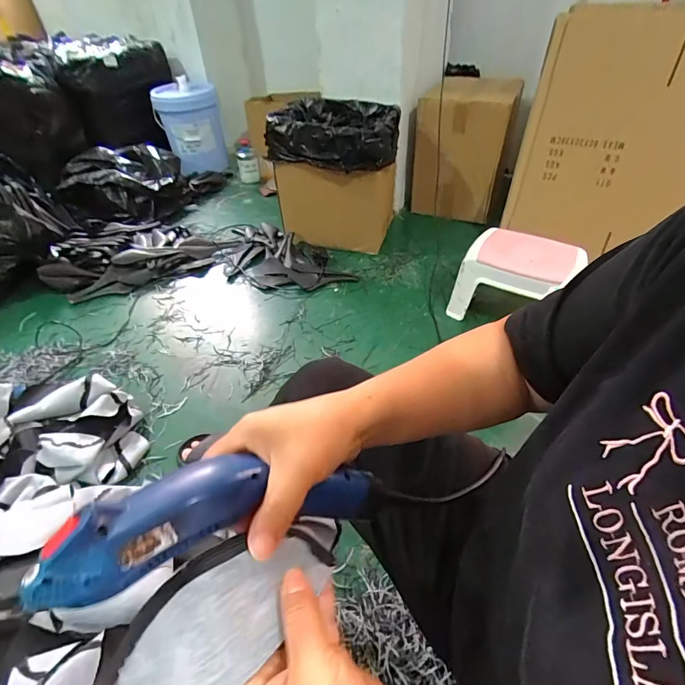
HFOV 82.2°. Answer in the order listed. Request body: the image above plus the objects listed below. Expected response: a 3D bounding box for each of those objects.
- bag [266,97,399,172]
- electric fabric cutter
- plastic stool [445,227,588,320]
[{"bbox_3d":[-0.010,-0.739,1.361,0.408,0.133,0.377,11,46,15],"label":"bag"},{"bbox_3d":[-0.068,0.105,0.258,0.216,0.043,0.051,0,41,-31],"label":"electric fabric cutter"},{"bbox_3d":[0.488,-0.172,1.132,0.297,0.222,0.189,17,47,20],"label":"plastic stool"}]

